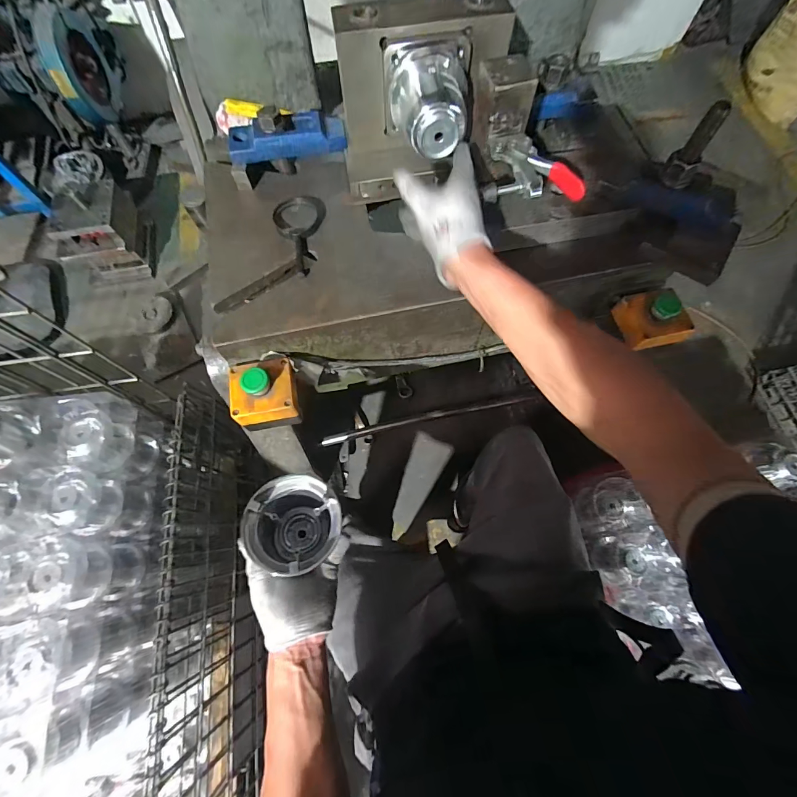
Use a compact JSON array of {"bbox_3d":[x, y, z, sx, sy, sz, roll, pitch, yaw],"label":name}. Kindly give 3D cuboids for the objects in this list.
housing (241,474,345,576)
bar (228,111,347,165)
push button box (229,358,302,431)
[{"bbox_3d":[-0.104,0.130,0.393,0.089,0.077,0.089,0,70,0],"label":"housing"},{"bbox_3d":[-0.154,-0.364,0.515,0.157,0.030,0.059,-9,71,-3],"label":"bar"},{"bbox_3d":[-0.175,-0.007,0.490,0.080,0.073,0.086,-8,70,-3],"label":"push button box"}]

